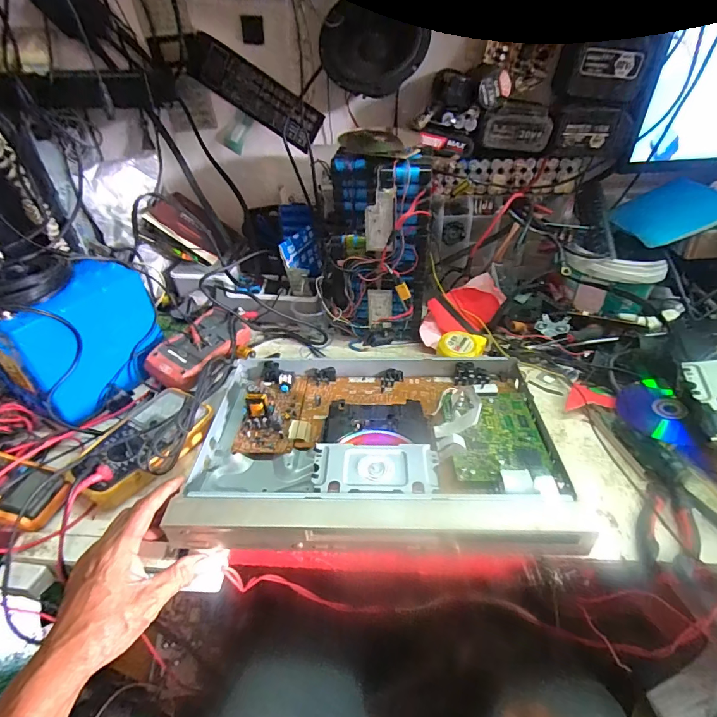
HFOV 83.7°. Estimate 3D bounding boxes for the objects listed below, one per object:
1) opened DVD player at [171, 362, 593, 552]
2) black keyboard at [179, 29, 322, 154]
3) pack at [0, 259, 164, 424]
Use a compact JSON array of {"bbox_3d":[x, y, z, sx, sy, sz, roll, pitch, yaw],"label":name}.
[{"bbox_3d":[0.030,0.099,0.498,0.431,0.050,0.271,-1,37,2],"label":"opened DVD player"},{"bbox_3d":[-0.175,-0.454,0.690,0.227,0.071,0.020,26,33,-19],"label":"black keyboard"},{"bbox_3d":[-0.377,-0.031,0.561,0.055,0.185,0.189,10,39,25],"label":"pack"}]

